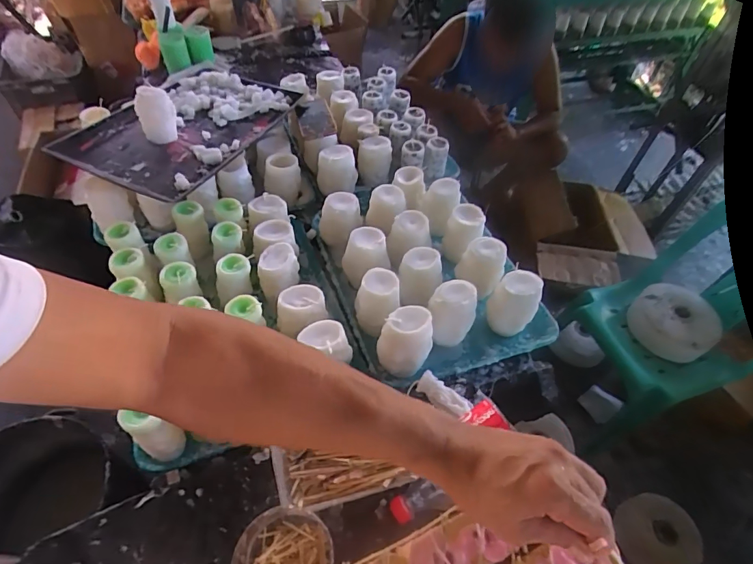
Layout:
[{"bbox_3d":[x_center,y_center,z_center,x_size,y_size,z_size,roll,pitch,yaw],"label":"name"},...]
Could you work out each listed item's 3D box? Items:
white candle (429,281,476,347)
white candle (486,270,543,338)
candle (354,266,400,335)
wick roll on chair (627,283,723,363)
[{"bbox_3d":[0.124,0.053,0.726,0.073,0.107,0.067,1,51,-2],"label":"white candle"},{"bbox_3d":[0.236,0.044,0.749,0.077,0.110,0.079,1,51,-2],"label":"white candle"},{"bbox_3d":[0.000,0.034,0.729,0.070,0.093,0.077,1,51,-2],"label":"candle"},{"bbox_3d":[0.818,0.114,1.197,0.168,0.117,0.207,-28,58,-23],"label":"wick roll on chair"}]

